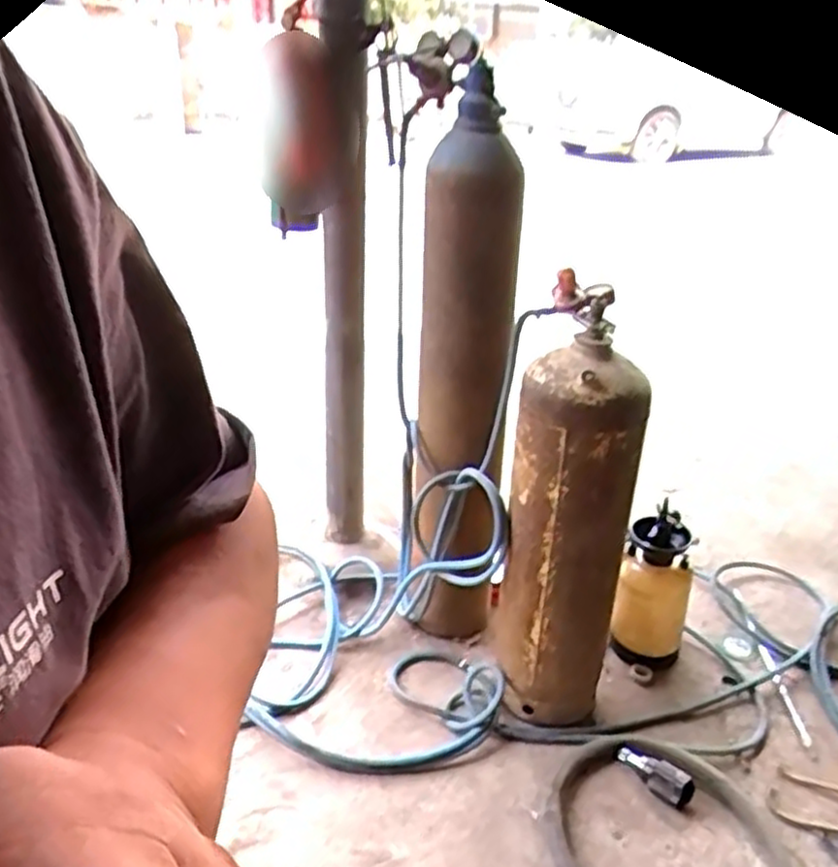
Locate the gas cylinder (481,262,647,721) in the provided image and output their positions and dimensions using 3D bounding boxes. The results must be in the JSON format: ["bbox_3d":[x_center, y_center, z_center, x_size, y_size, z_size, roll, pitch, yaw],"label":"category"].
[{"bbox_3d":[0.326,0.220,1.687,0.273,1.015,0.250,9,29,11],"label":"gas cylinder"}]

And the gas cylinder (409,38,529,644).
[{"bbox_3d":[0.097,-0.075,1.734,0.256,1.379,0.278,4,28,2],"label":"gas cylinder"}]

